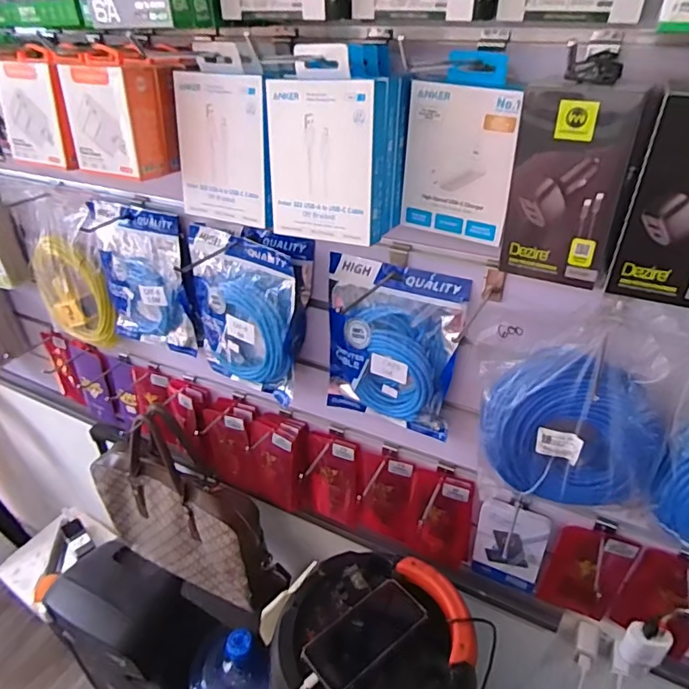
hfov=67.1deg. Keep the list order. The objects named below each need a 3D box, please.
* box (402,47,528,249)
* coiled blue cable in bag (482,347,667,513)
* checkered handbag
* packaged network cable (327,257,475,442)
[{"bbox_3d":[0.105,-0.172,0.464,0.098,0.148,0.026,20,39,28],"label":"box"},{"bbox_3d":[0.230,0.093,0.549,0.184,0.163,0.049,26,42,34],"label":"coiled blue cable in bag"},{"bbox_3d":[-0.285,0.289,0.952,0.362,0.347,0.100,14,37,22],"label":"checkered handbag"},{"bbox_3d":[0.057,0.006,0.655,0.172,0.213,0.036,17,38,24],"label":"packaged network cable"}]

